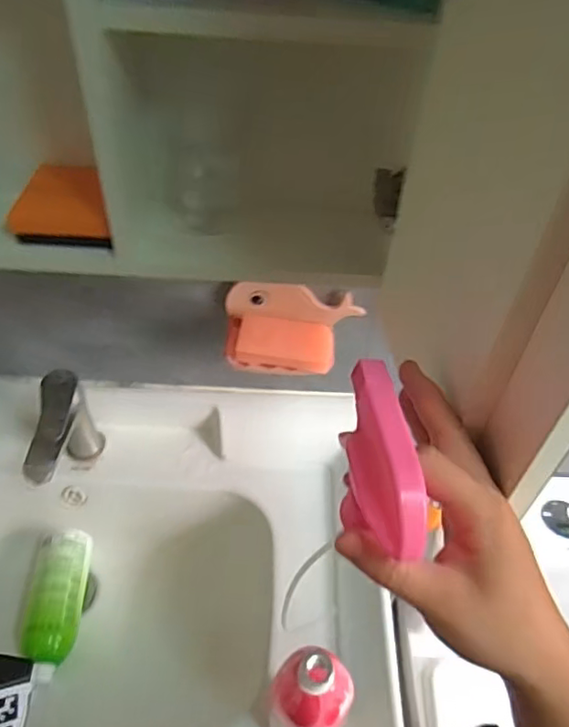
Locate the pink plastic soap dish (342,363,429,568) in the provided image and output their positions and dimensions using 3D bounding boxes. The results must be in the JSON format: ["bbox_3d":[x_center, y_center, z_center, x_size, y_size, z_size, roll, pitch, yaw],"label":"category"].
[{"bbox_3d":[0.042,0.040,0.263,0.029,0.032,0.088,-2,67,-6],"label":"pink plastic soap dish"}]

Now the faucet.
[{"bbox_3d":[-0.270,0.101,0.715,0.054,0.143,0.136,0,47,-5],"label":"faucet"}]

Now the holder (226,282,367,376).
[{"bbox_3d":[0.007,-0.041,0.667,0.156,0.053,0.101,7,47,2],"label":"holder"}]

